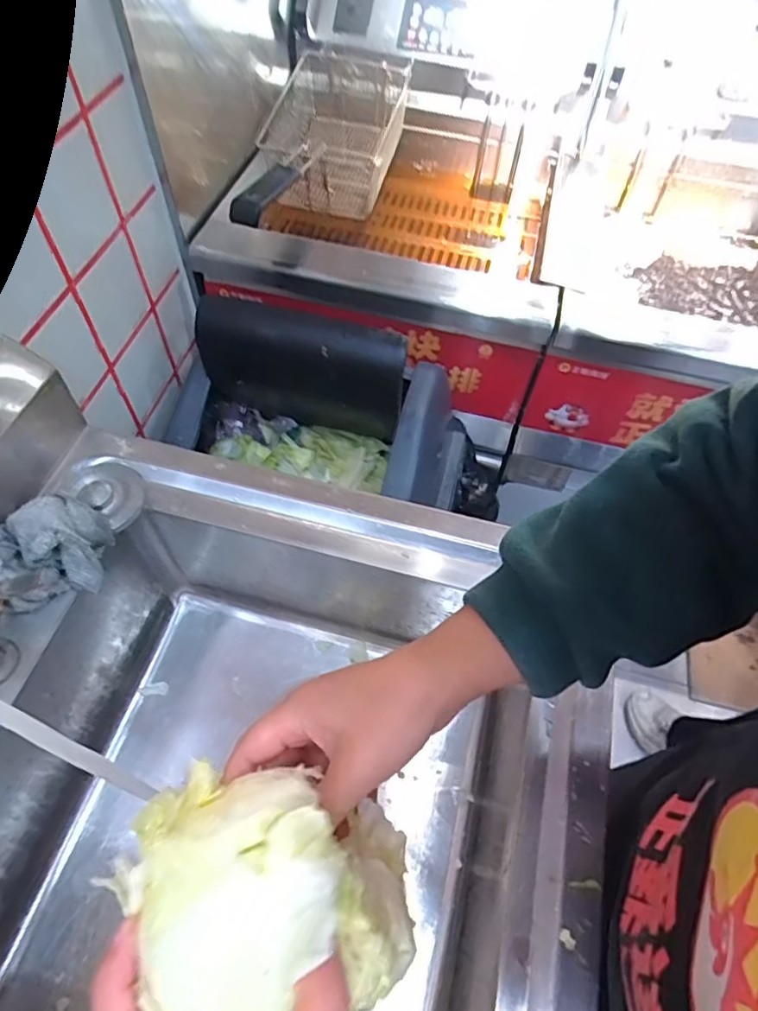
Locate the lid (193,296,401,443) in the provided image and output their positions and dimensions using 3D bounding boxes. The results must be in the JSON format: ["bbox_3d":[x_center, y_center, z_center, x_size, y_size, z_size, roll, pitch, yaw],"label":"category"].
[{"bbox_3d":[-0.097,-0.162,0.729,0.251,0.176,0.039,10,57,4],"label":"lid"}]

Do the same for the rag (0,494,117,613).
[{"bbox_3d":[-0.296,0.038,0.519,0.097,0.044,0.095,-15,59,-11],"label":"rag"}]

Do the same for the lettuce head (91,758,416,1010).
[{"bbox_3d":[-0.042,0.162,0.246,0.110,0.089,0.095,-11,58,-9],"label":"lettuce head"}]

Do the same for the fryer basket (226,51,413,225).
[{"bbox_3d":[-0.081,-0.522,0.896,0.209,0.141,0.483,6,57,1],"label":"fryer basket"}]

